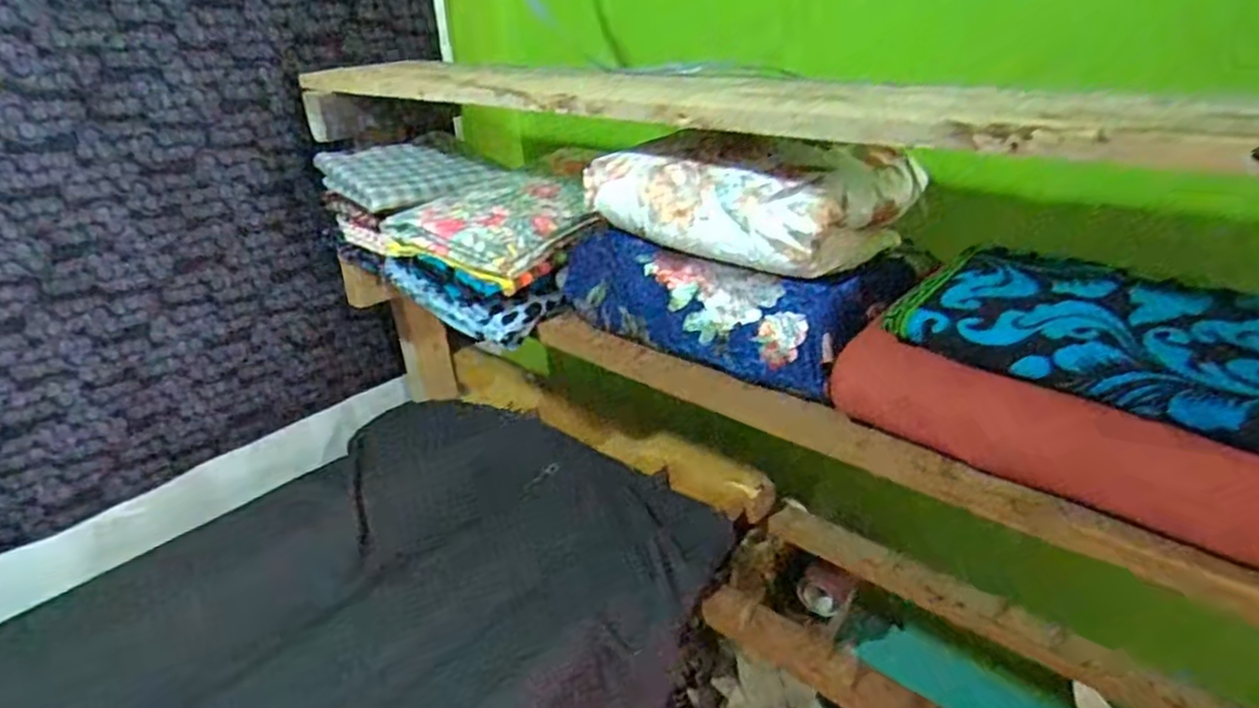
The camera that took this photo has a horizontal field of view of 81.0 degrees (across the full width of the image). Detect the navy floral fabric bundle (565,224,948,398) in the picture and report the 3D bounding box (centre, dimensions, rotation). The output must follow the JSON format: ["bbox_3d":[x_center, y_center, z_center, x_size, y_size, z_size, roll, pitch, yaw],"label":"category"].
[{"bbox_3d":[0.092,-0.061,0.668,0.292,0.080,0.159,19,33,37],"label":"navy floral fabric bundle"}]

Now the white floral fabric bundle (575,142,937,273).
[{"bbox_3d":[0.107,-0.148,0.663,0.242,0.083,0.193,17,32,35],"label":"white floral fabric bundle"}]

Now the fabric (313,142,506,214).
[{"bbox_3d":[-0.268,-0.221,0.896,0.179,0.040,0.165,21,35,39],"label":"fabric"}]

